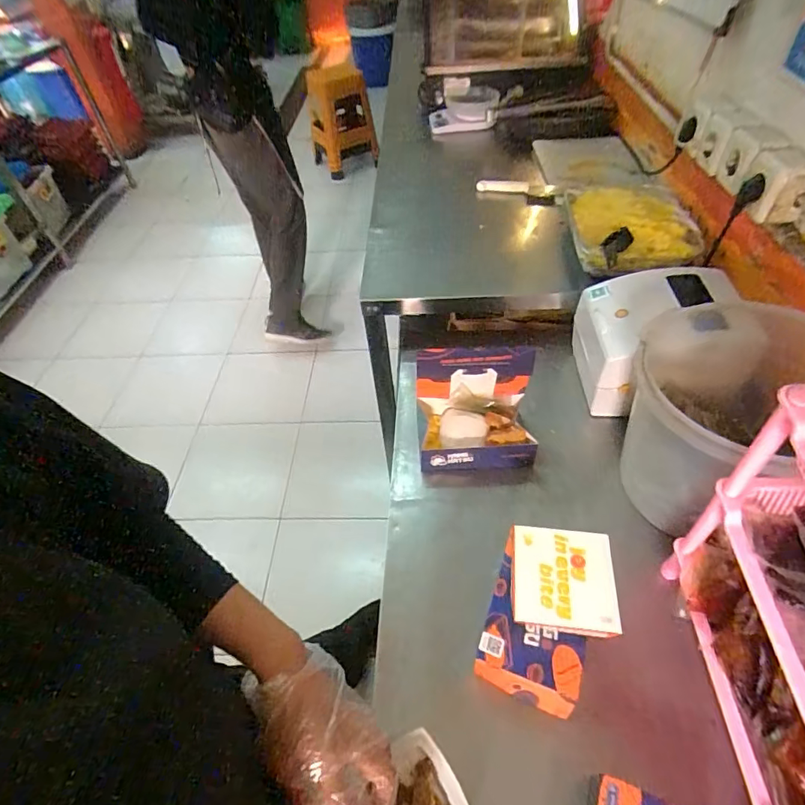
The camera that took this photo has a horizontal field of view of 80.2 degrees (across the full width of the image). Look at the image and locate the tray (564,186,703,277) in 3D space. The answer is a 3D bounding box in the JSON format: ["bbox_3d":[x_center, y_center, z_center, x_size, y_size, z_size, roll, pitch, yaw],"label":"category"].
[{"bbox_3d":[0.431,-0.349,0.931,0.203,0.058,0.291,-2,49,3],"label":"tray"}]

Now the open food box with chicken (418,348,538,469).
[{"bbox_3d":[0.112,0.015,0.731,0.174,0.163,0.114,-4,49,2],"label":"open food box with chicken"}]

